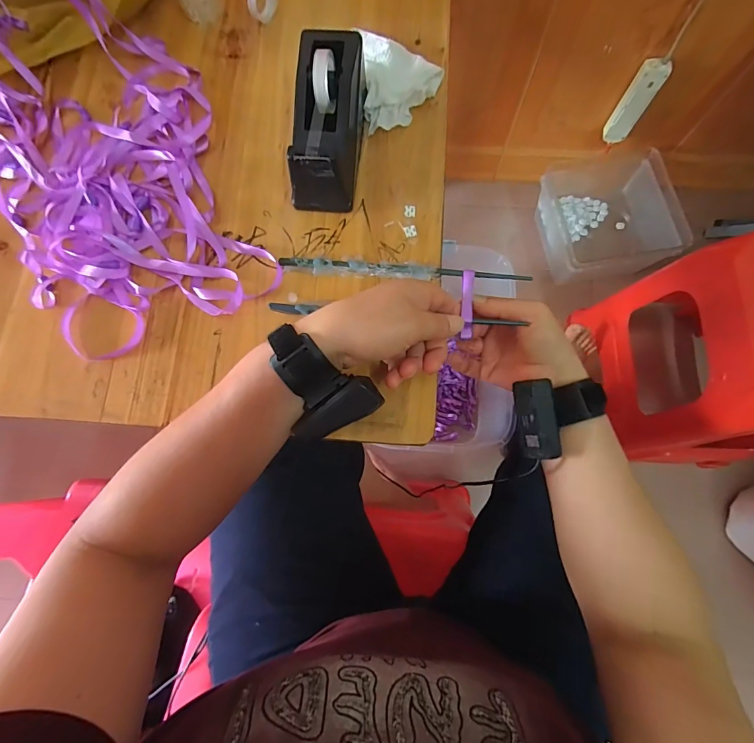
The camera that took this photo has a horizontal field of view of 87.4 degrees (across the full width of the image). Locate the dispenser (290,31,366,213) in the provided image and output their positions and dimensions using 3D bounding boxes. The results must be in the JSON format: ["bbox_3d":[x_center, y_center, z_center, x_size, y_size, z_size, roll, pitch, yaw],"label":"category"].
[{"bbox_3d":[-0.047,-0.236,0.372,0.060,0.075,0.161,7,90,3],"label":"dispenser"}]

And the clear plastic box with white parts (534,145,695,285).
[{"bbox_3d":[0.630,-0.411,1.099,0.319,0.150,0.340,-10,76,-1],"label":"clear plastic box with white parts"}]

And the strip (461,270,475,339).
[{"bbox_3d":[0.084,-0.064,0.365,0.011,0.008,0.063,4,80,2],"label":"strip"}]

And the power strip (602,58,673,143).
[{"bbox_3d":[0.605,-0.630,0.931,0.061,0.194,0.026,35,80,9],"label":"power strip"}]

